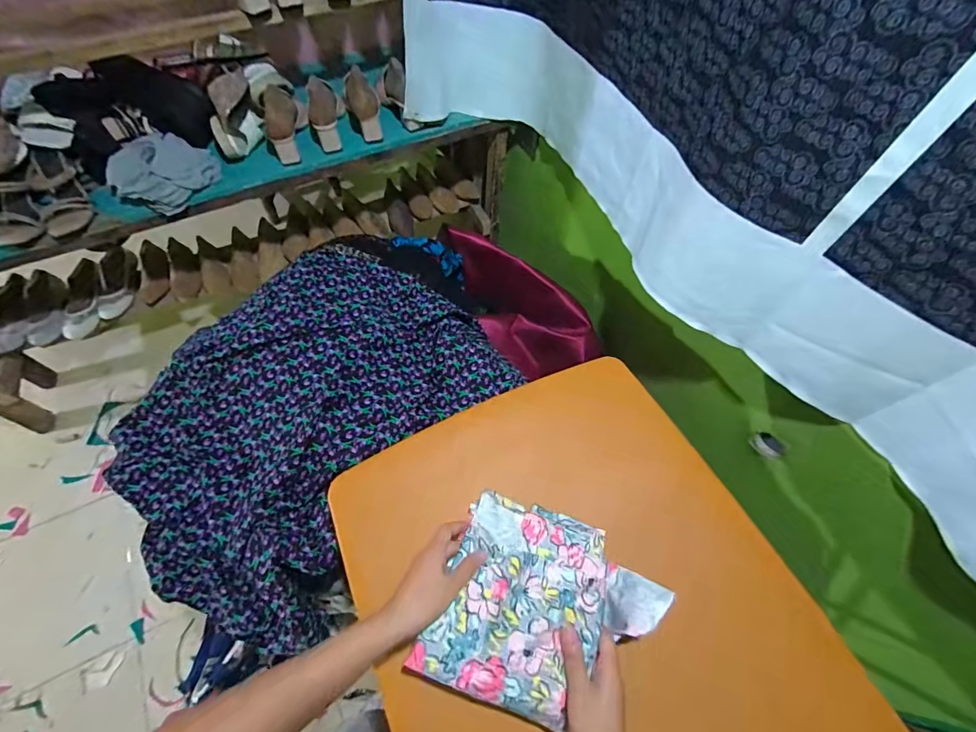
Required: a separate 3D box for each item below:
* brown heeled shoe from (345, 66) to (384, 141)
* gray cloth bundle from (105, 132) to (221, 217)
[{"bbox_3d":[-0.305,-0.648,1.013,0.077,0.128,0.192,-12,63,-8],"label":"brown heeled shoe"},{"bbox_3d":[-0.716,-0.424,0.914,0.183,0.076,0.169,1,62,-1],"label":"gray cloth bundle"}]

